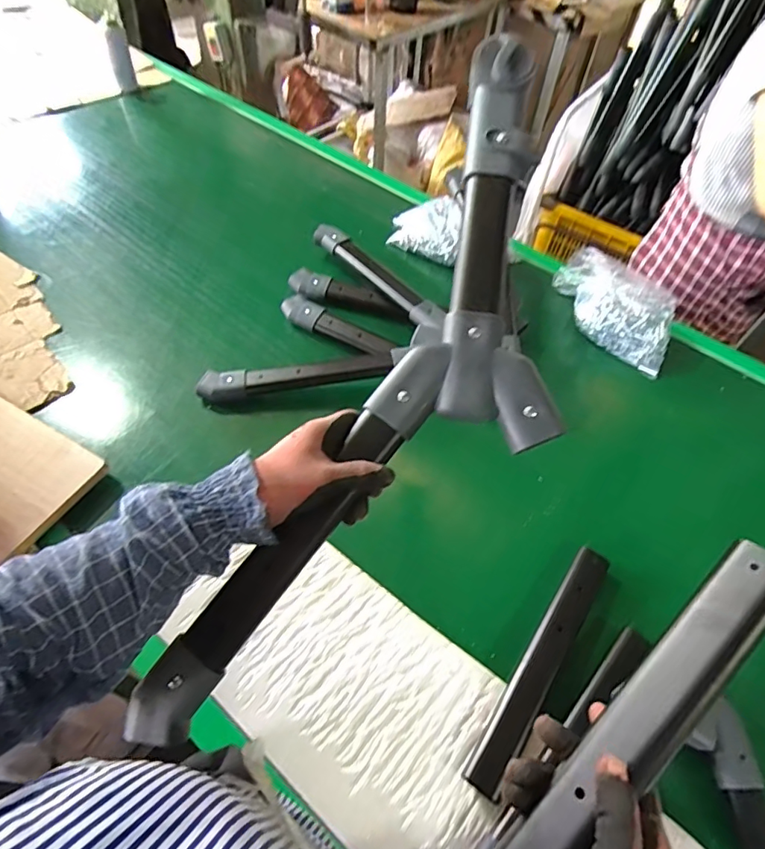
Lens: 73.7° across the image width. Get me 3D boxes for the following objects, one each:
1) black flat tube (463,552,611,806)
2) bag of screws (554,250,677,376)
[{"bbox_3d":[0.202,0.288,0.635,0.045,0.016,0.327,32,59,18],"label":"black flat tube"},{"bbox_3d":[0.445,-0.230,0.990,0.251,0.118,0.165,28,57,15],"label":"bag of screws"}]

